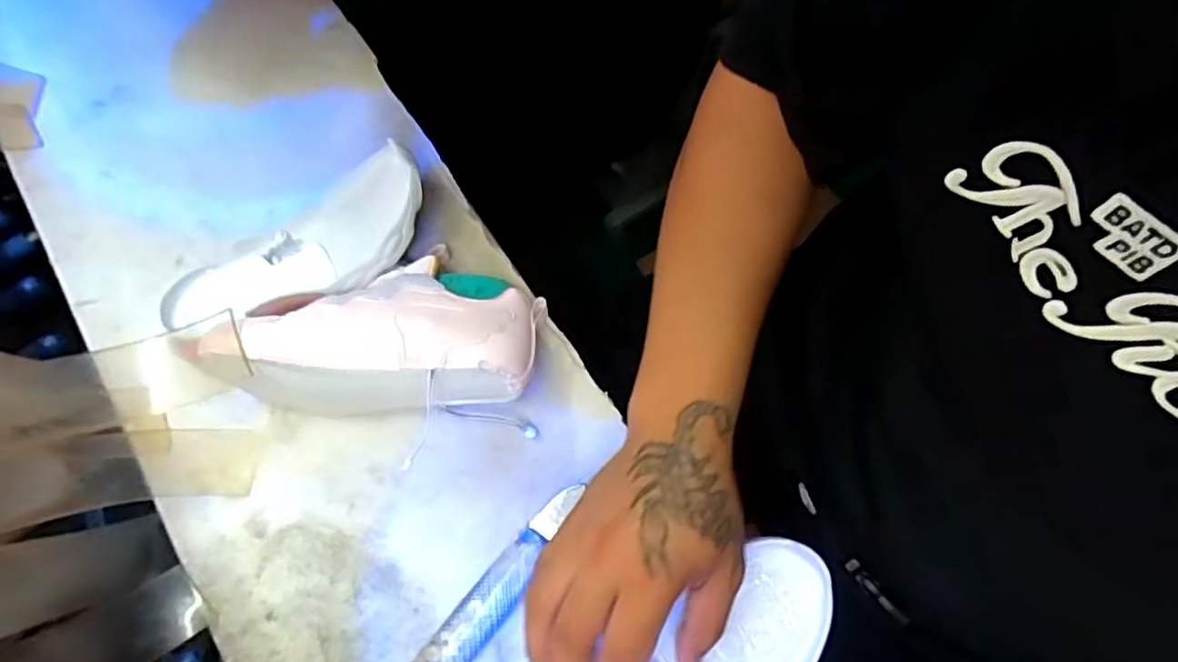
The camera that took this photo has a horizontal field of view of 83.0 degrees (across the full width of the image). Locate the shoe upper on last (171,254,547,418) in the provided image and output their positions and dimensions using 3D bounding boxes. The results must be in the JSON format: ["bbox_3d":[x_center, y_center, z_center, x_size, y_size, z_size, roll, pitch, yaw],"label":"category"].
[{"bbox_3d":[-0.140,0.003,0.442,0.209,0.075,0.090,-4,71,0],"label":"shoe upper on last"}]

